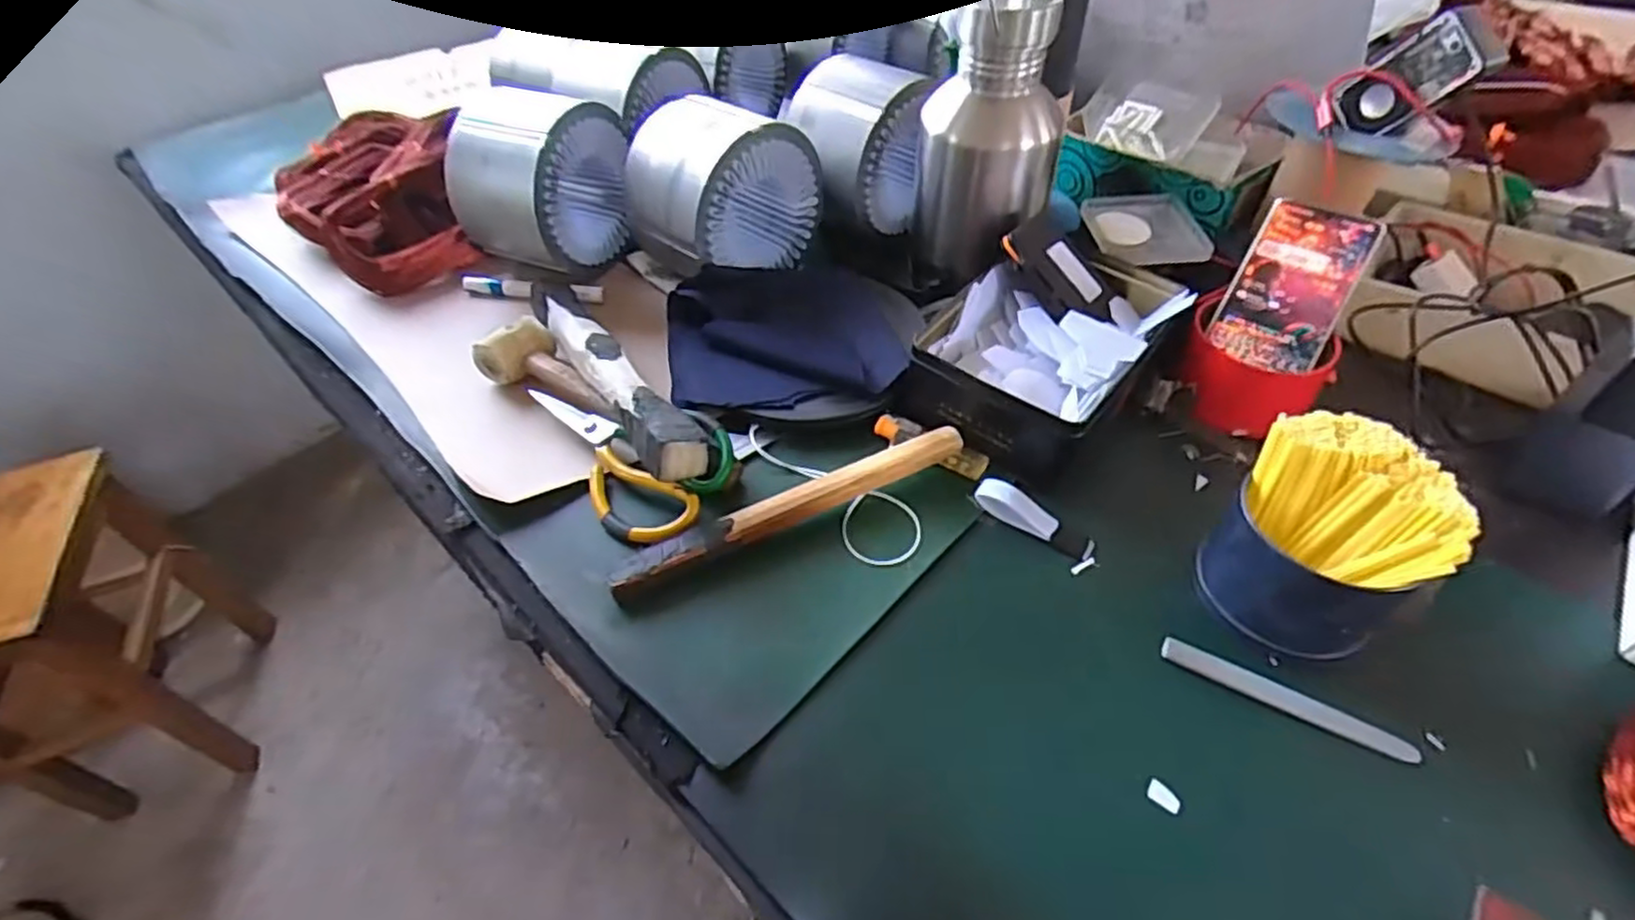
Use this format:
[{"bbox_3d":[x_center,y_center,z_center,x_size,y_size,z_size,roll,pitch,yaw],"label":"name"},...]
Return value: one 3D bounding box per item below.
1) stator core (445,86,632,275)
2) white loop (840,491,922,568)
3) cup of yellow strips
[{"bbox_3d":[-0.259,-0.262,0.698,0.120,0.136,0.135,18,51,19],"label":"stator core"},{"bbox_3d":[0.044,0.046,0.487,0.054,0.007,0.061,19,50,15],"label":"white loop"},{"bbox_3d":[0.294,0.049,0.421,0.105,0.100,0.102,-1,47,1],"label":"cup of yellow strips"}]

